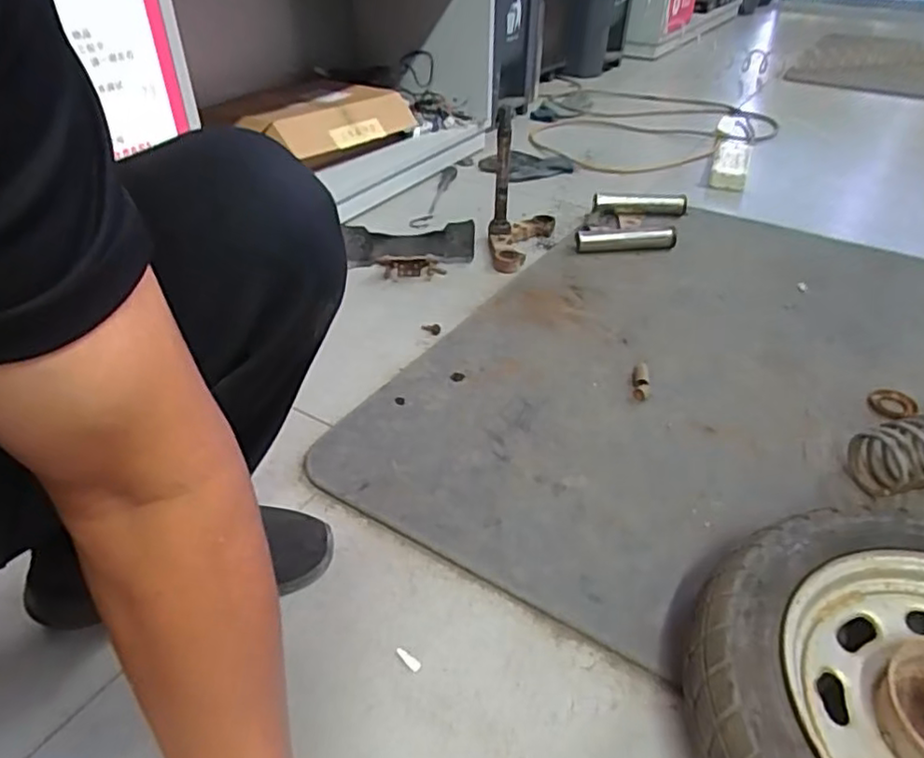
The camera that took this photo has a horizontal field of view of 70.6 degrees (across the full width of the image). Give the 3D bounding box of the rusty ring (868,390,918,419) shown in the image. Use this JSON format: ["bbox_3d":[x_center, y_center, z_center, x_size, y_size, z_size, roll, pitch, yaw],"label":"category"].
[{"bbox_3d":[0.554,0.032,0.841,0.059,0.006,0.051,-25,45,-31],"label":"rusty ring"}]

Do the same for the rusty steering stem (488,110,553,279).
[{"bbox_3d":[0.110,-0.320,1.138,0.119,0.198,0.202,4,38,5],"label":"rusty steering stem"}]

